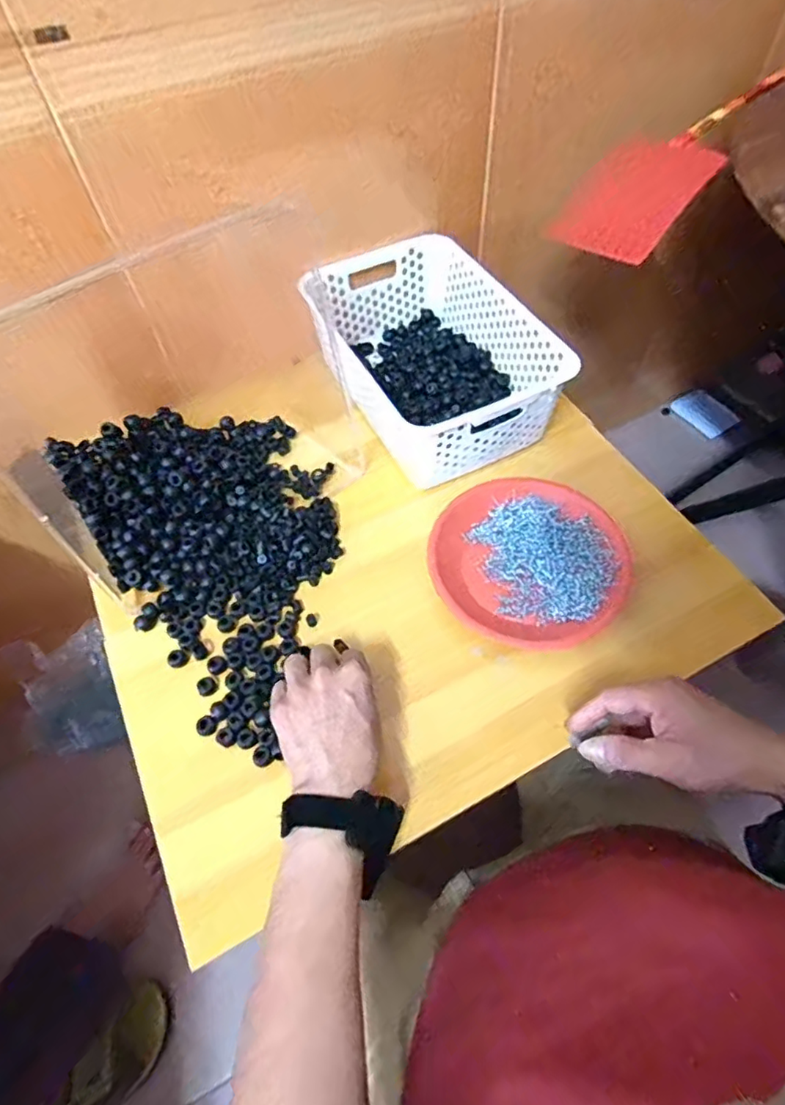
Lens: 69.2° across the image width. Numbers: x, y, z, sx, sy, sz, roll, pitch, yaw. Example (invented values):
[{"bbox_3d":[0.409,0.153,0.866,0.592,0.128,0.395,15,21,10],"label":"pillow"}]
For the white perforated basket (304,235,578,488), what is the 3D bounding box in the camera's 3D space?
[{"bbox_3d":[0.040,-0.228,0.675,0.208,0.112,0.299,-25,60,-14],"label":"white perforated basket"}]

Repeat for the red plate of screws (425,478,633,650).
[{"bbox_3d":[0.135,0.005,0.575,0.190,0.019,0.182,-1,57,1],"label":"red plate of screws"}]

